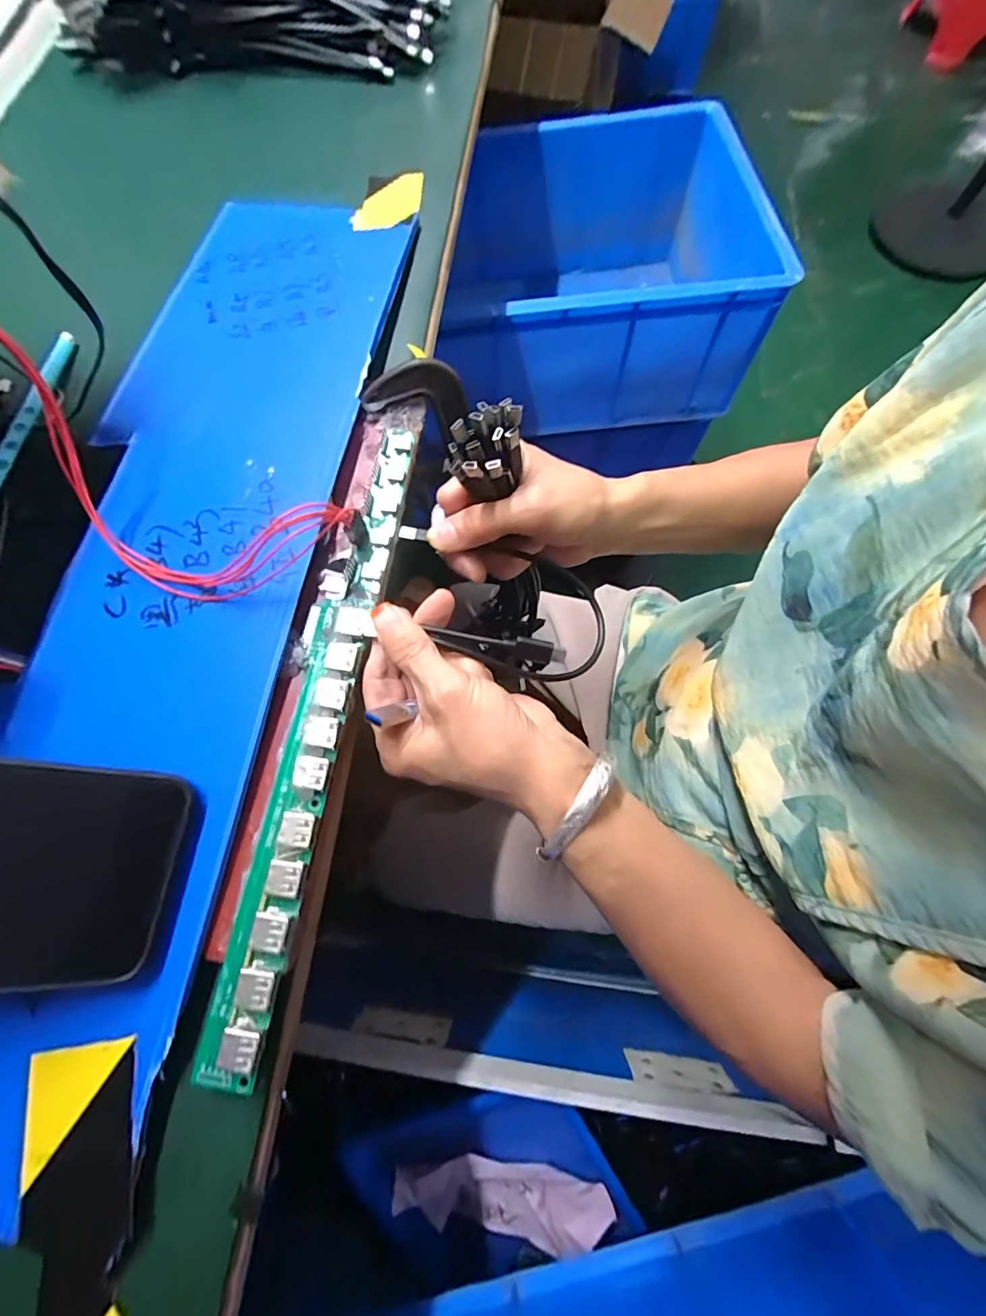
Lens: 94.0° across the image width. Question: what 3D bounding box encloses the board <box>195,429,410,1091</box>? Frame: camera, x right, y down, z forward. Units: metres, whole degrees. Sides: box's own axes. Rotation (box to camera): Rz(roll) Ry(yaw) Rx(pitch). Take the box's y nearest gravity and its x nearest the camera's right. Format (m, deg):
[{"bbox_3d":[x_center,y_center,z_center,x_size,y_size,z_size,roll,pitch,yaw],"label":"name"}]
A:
[{"bbox_3d":[-0.081,0.018,0.216,0.031,0.011,0.296,9,73,1],"label":"board"}]

